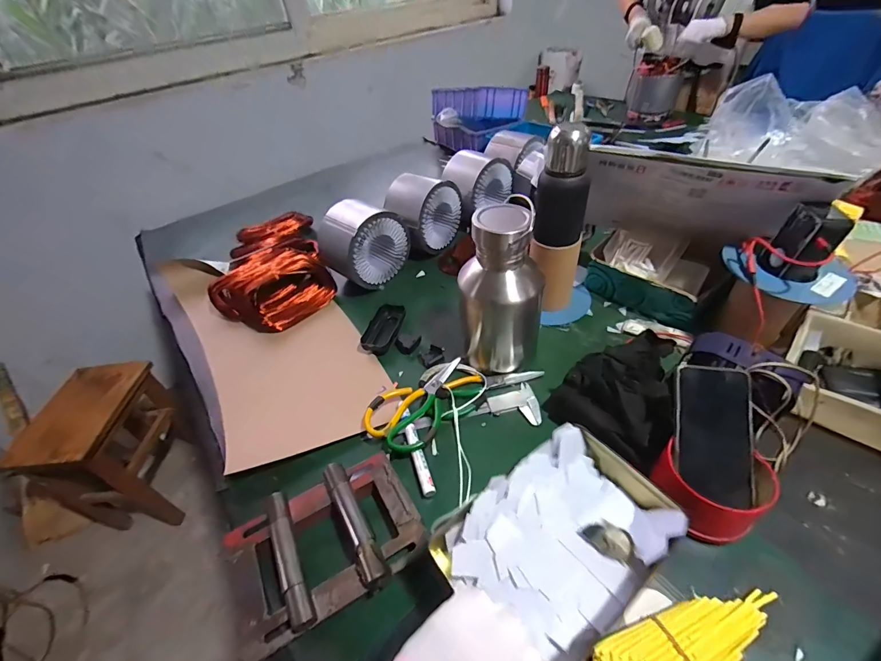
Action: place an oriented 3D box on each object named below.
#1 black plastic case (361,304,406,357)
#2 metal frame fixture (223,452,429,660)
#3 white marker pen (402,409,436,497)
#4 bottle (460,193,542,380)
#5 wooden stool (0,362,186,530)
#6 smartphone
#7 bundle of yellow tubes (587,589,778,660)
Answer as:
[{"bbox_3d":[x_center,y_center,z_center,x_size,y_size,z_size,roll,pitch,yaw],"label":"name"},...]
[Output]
[{"bbox_3d":[-0.100,-0.001,0.696,0.051,0.031,0.114,8,45,15],"label":"black plastic case"},{"bbox_3d":[-0.123,0.228,0.420,0.195,0.044,0.137,-23,45,-18],"label":"metal frame fixture"},{"bbox_3d":[-0.032,0.158,0.506,0.016,0.017,0.124,-15,44,-10],"label":"white marker pen"},{"bbox_3d":[0.088,-0.054,0.556,0.118,0.240,0.092,1,43,7],"label":"bottle"},{"bbox_3d":[-0.947,0.362,1.170,0.249,0.436,0.323,-3,44,5],"label":"wooden stool"},{"bbox_3d":[0.303,0.114,0.427,0.078,0.012,0.146,5,84,9],"label":"smartphone"},{"bbox_3d":[0.223,0.286,0.345,0.194,0.029,0.061,-17,44,-12],"label":"bundle of yellow tubes"}]

